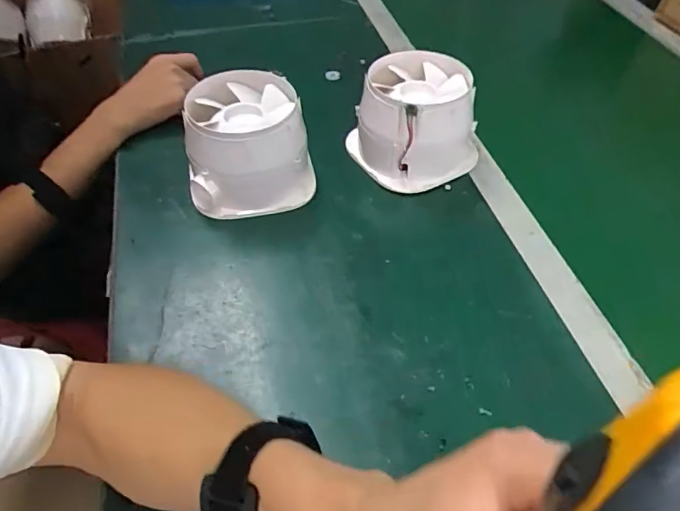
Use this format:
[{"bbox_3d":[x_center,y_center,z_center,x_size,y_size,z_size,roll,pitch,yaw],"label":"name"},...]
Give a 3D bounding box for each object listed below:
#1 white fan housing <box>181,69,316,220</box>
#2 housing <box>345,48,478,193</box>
[{"bbox_3d":[-0.098,-0.119,0.552,0.125,0.102,0.127,-9,50,-9],"label":"white fan housing"},{"bbox_3d":[0.083,-0.153,0.573,0.141,0.095,0.127,1,49,0],"label":"housing"}]

